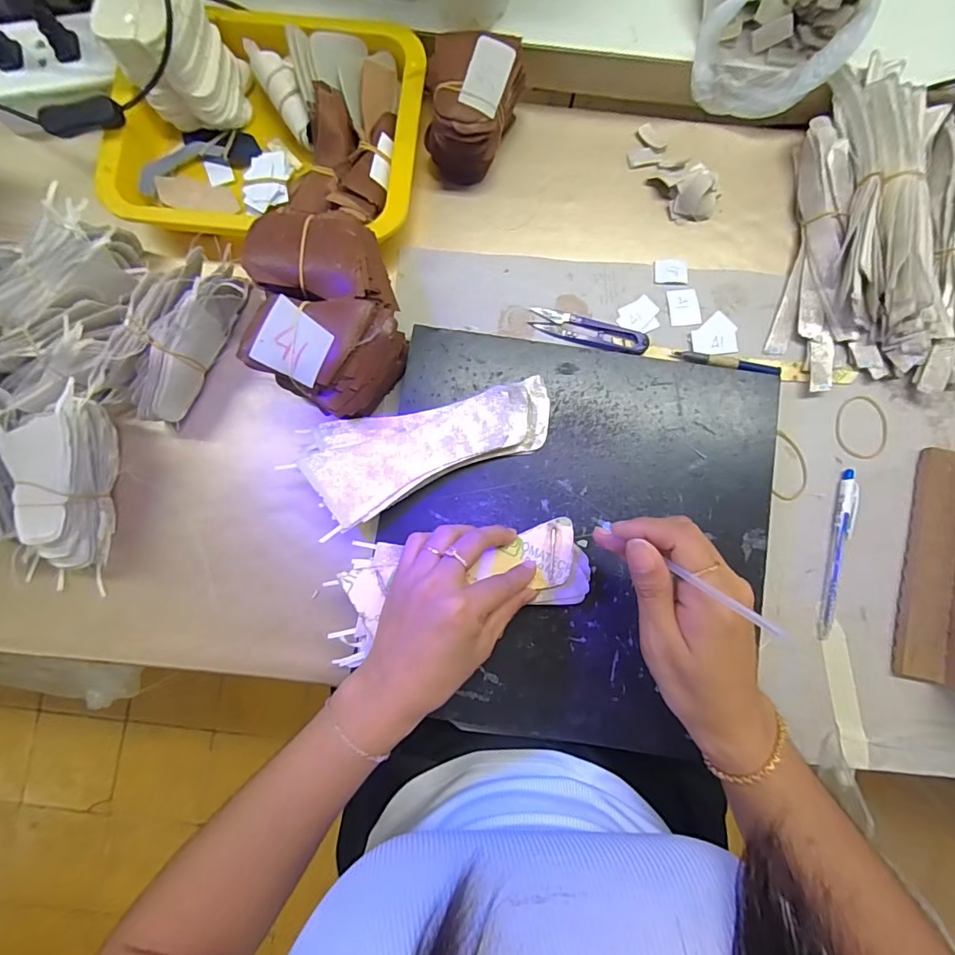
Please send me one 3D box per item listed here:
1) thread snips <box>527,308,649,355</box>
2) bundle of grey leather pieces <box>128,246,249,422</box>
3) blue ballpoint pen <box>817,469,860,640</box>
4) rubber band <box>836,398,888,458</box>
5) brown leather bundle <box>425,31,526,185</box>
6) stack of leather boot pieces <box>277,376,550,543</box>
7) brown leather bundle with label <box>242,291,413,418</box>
[{"bbox_3d":[0.095,-0.125,0.411,0.098,0.014,0.025,15,85,1],"label":"thread snips"},{"bbox_3d":[-0.241,-0.114,0.383,0.057,0.062,0.136,33,85,4],"label":"bundle of grey leather pieces"},{"bbox_3d":[0.293,0.062,0.390,0.017,0.011,0.135,12,84,1],"label":"blue ballpoint pen"},{"bbox_3d":[0.323,-0.042,0.404,0.041,0.004,0.054,-5,82,3],"label":"rubber band"},{"bbox_3d":[-0.007,-0.304,0.402,0.077,0.068,0.090,12,84,2],"label":"brown leather bundle"},{"bbox_3d":[-0.037,-0.025,0.371,0.194,0.022,0.078,-19,85,-2],"label":"stack of leather boot pieces"},{"bbox_3d":[-0.110,-0.095,0.372,0.095,0.085,0.084,28,85,4],"label":"brown leather bundle with label"}]

